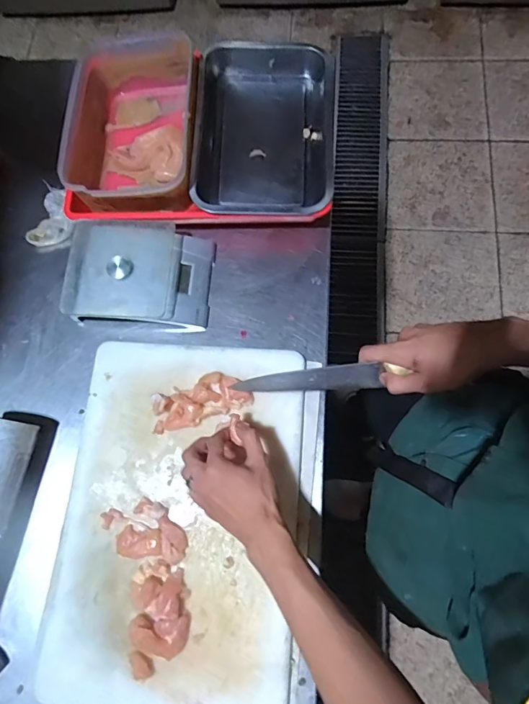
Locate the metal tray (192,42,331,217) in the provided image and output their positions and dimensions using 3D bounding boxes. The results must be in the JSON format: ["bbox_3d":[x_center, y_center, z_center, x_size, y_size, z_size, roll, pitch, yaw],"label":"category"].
[{"bbox_3d":[0.001,-0.335,0.648,0.205,0.057,0.298,1,75,2],"label":"metal tray"}]

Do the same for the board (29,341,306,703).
[{"bbox_3d":[-0.109,0.201,0.534,0.300,0.030,0.437,5,75,3],"label":"board"}]

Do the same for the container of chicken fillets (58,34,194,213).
[{"bbox_3d":[-0.200,-0.343,0.655,0.188,0.098,0.282,-3,75,3],"label":"container of chicken fillets"}]

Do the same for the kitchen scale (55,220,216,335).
[{"bbox_3d":[-0.180,-0.114,0.610,0.196,0.046,0.149,3,75,2],"label":"kitchen scale"}]

